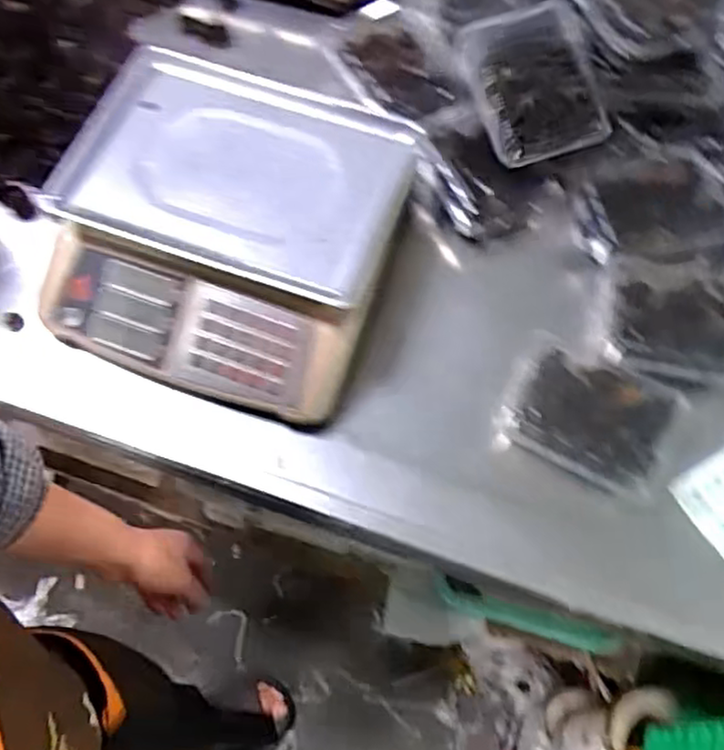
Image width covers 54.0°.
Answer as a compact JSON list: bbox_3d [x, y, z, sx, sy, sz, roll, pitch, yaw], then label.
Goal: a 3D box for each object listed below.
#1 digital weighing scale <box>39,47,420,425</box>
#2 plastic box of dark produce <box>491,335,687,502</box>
[{"bbox_3d":[-0.153,-0.159,0.778,0.357,0.107,0.336,18,69,6],"label":"digital weighing scale"},{"bbox_3d":[0.237,0.044,0.753,0.165,0.070,0.128,25,69,9],"label":"plastic box of dark produce"}]

